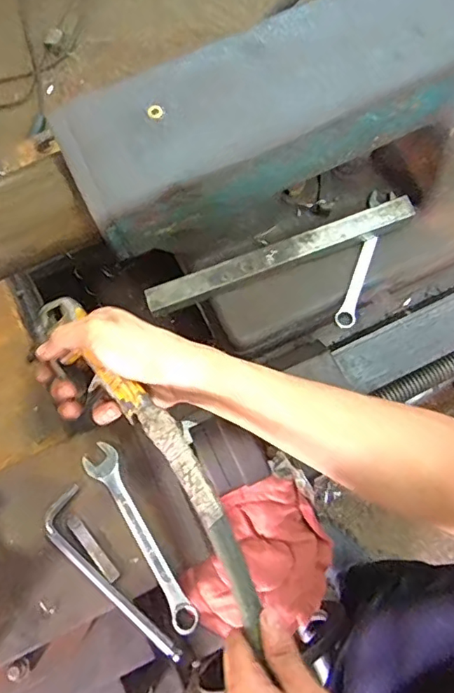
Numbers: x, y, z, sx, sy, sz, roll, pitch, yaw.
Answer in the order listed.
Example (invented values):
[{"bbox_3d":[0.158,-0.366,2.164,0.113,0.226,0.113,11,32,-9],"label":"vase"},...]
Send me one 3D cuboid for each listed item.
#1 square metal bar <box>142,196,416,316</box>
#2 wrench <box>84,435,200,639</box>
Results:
[{"bbox_3d":[0.058,-0.098,0.577,0.296,0.023,0.029,-20,76,-4],"label":"square metal bar"},{"bbox_3d":[-0.067,0.150,0.428,0.027,0.011,0.158,-32,78,-7],"label":"wrench"}]

